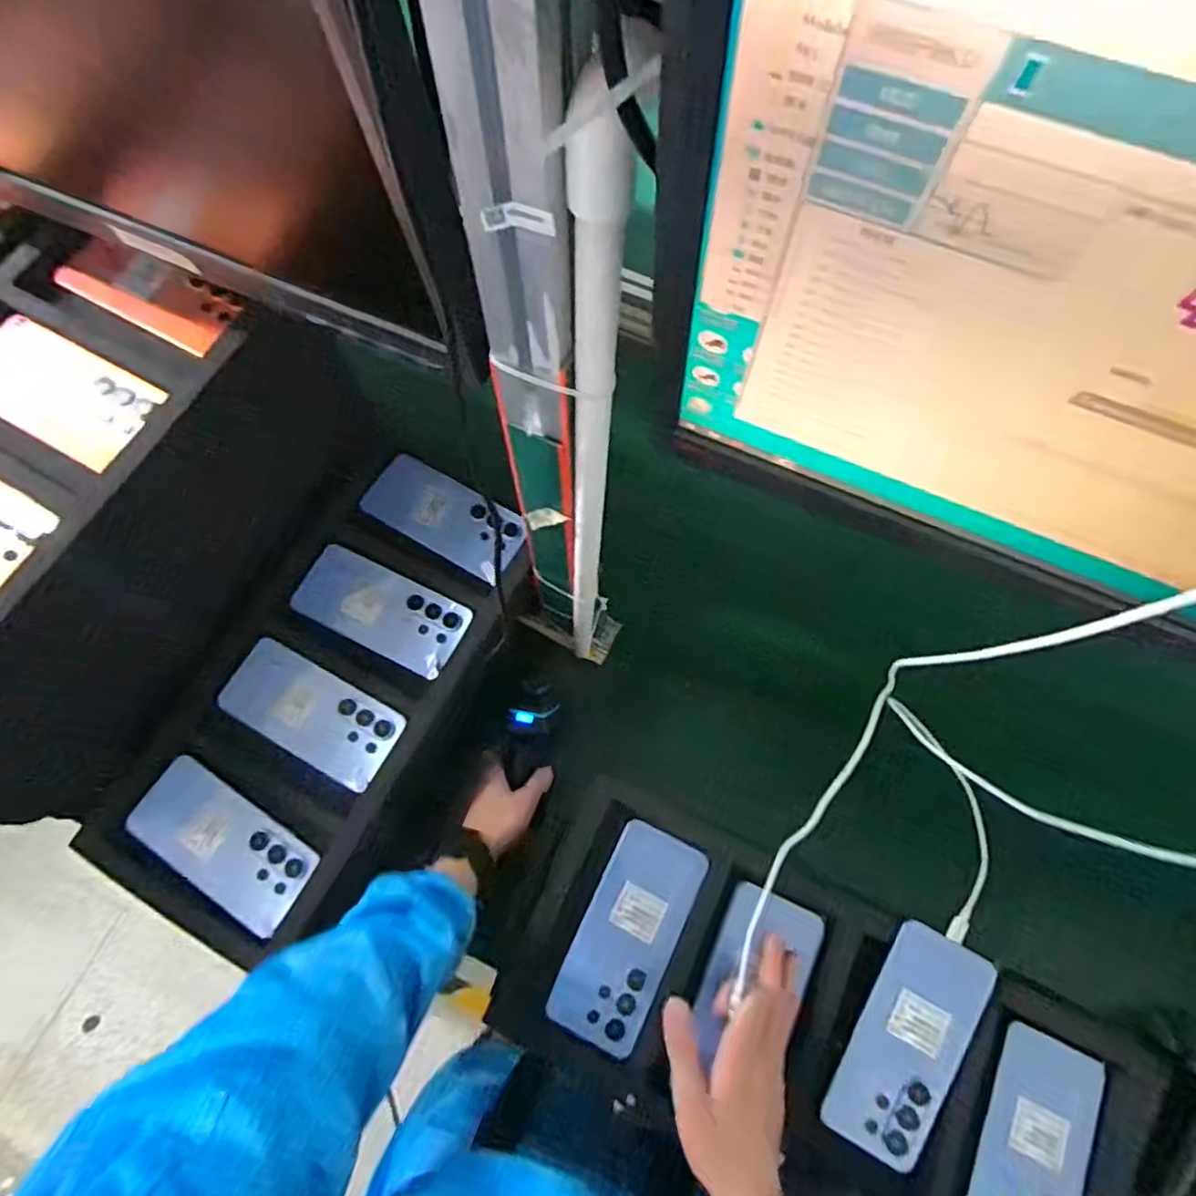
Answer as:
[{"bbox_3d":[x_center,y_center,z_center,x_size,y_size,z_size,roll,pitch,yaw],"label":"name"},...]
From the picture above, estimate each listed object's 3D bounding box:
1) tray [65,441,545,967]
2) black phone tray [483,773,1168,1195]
[{"bbox_3d":[-0.240,0.085,0.633,0.233,0.052,0.469,28,72,10],"label":"tray"},{"bbox_3d":[0.172,0.357,0.526,0.489,0.051,0.231,25,72,9],"label":"black phone tray"}]

